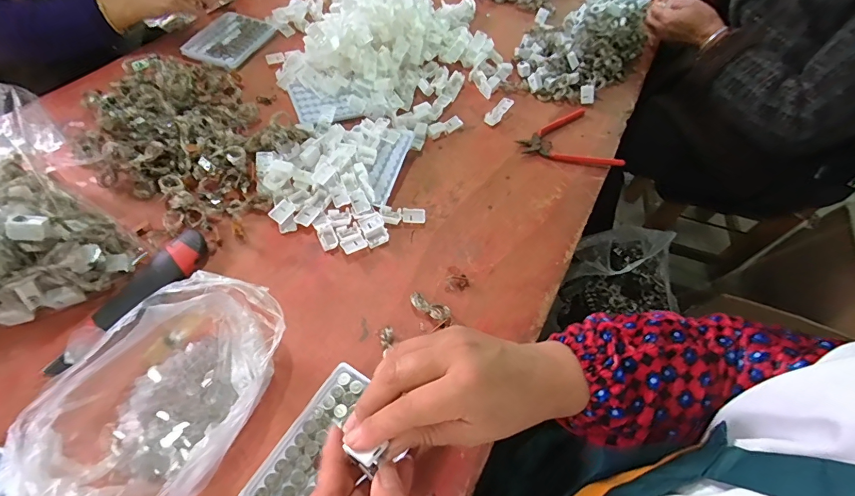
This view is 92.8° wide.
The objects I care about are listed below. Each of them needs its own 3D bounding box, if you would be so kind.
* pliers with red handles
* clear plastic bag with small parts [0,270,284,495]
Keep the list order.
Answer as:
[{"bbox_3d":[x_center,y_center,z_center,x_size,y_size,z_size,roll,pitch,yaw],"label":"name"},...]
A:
[{"bbox_3d":[0.198,-0.159,0.599,0.128,0.012,0.127,-7,58,-11],"label":"pliers with red handles"},{"bbox_3d":[-0.213,0.122,0.336,0.135,0.060,0.211,25,57,10],"label":"clear plastic bag with small parts"}]

